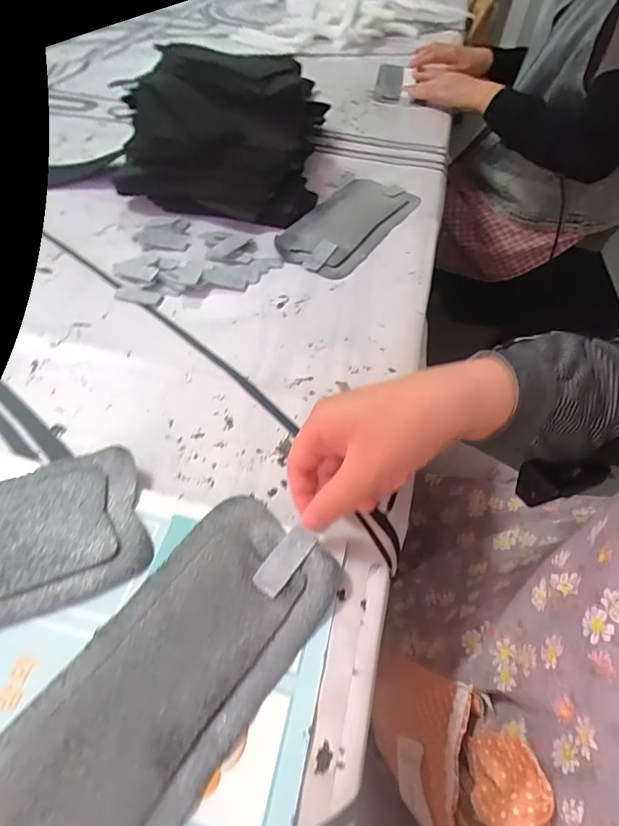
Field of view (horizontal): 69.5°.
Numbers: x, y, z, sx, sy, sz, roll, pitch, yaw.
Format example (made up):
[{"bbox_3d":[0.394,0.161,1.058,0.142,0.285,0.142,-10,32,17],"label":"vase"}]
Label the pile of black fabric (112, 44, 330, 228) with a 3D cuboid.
[{"bbox_3d":[-0.120,-0.353,0.568,0.248,0.132,0.186,9,51,5],"label":"pile of black fabric"}]

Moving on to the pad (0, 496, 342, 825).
[{"bbox_3d":[-0.081,0.147,0.239,0.094,0.007,0.226,31,57,21],"label":"pad"}]

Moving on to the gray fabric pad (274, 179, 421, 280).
[{"bbox_3d":[0.053,-0.250,0.571,0.110,0.015,0.246,26,54,18],"label":"gray fabric pad"}]

